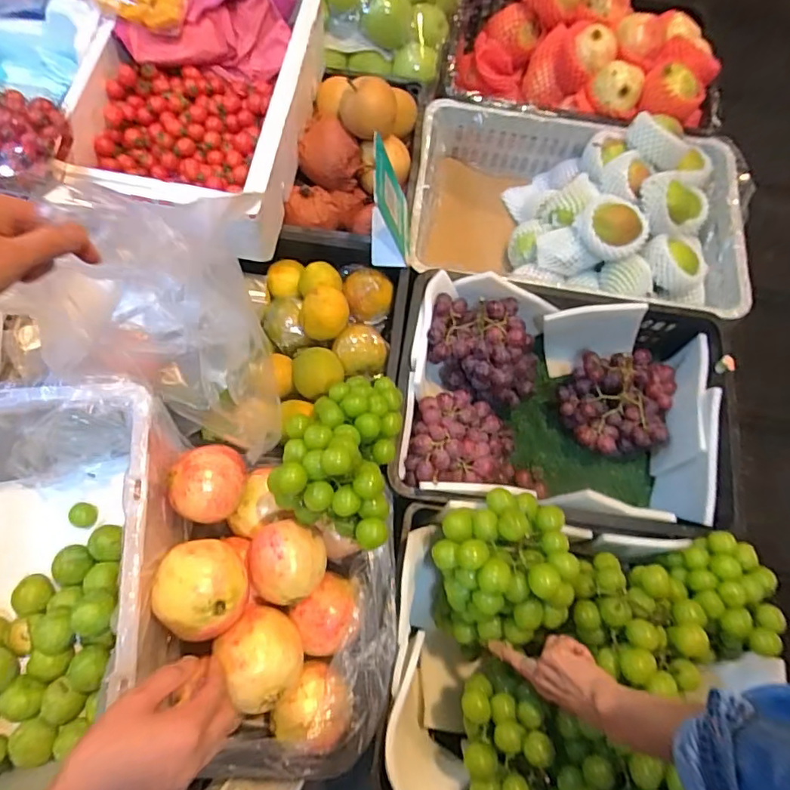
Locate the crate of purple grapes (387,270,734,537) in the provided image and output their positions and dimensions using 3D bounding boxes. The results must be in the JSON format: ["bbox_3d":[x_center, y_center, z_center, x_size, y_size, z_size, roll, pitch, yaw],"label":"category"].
[{"bbox_3d":[0.240,0.027,0.786,0.463,0.217,0.339,7,70,1],"label":"crate of purple grapes"}]

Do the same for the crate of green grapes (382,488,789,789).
[{"bbox_3d":[0.209,0.321,0.630,0.421,0.249,0.337,8,70,1],"label":"crate of green grapes"}]

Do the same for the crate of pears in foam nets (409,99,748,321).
[{"bbox_3d":[0.296,-0.279,0.903,0.530,0.236,0.343,5,70,0],"label":"crate of pears in foam nets"}]

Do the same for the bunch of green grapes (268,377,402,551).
[{"bbox_3d":[-0.063,0.060,0.588,0.127,0.127,0.204,7,70,0],"label":"bunch of green grapes"}]

